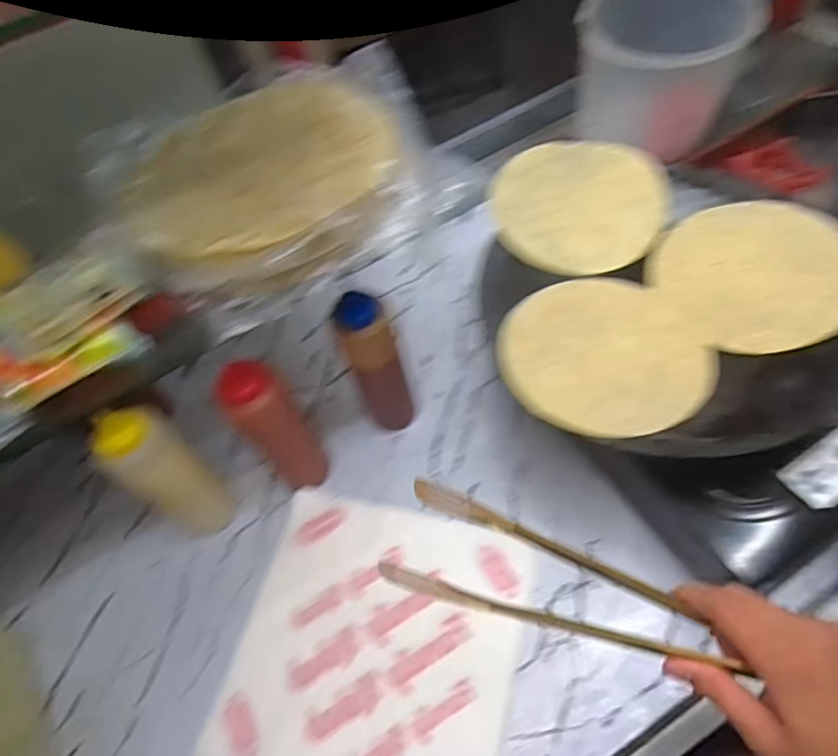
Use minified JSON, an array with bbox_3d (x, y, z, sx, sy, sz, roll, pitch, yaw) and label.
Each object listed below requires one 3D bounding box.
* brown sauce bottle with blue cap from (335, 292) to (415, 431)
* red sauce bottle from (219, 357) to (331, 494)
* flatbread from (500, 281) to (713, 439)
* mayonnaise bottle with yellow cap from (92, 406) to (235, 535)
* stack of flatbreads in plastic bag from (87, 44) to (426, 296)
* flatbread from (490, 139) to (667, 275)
[{"bbox_3d":[-0.041,-0.010,0.600,0.060,0.193,0.045,-18,54,-1],"label":"brown sauce bottle with blue cap"},{"bbox_3d":[-0.134,0.051,0.571,0.058,0.190,0.054,-4,54,6],"label":"red sauce bottle"},{"bbox_3d":[0.164,-0.022,0.516,0.172,0.008,0.165,-4,54,6],"label":"flatbread"},{"bbox_3d":[-0.239,0.098,0.562,0.063,0.205,0.052,-38,57,-15],"label":"mayonnaise bottle with yellow cap"},{"bbox_3d":[-0.120,-0.172,0.473,0.250,0.045,0.243,-19,54,-5],"label":"stack of flatbreads in plastic bag"},{"bbox_3d":[0.165,-0.183,0.612,0.171,0.010,0.159,-1,70,4],"label":"flatbread"}]

